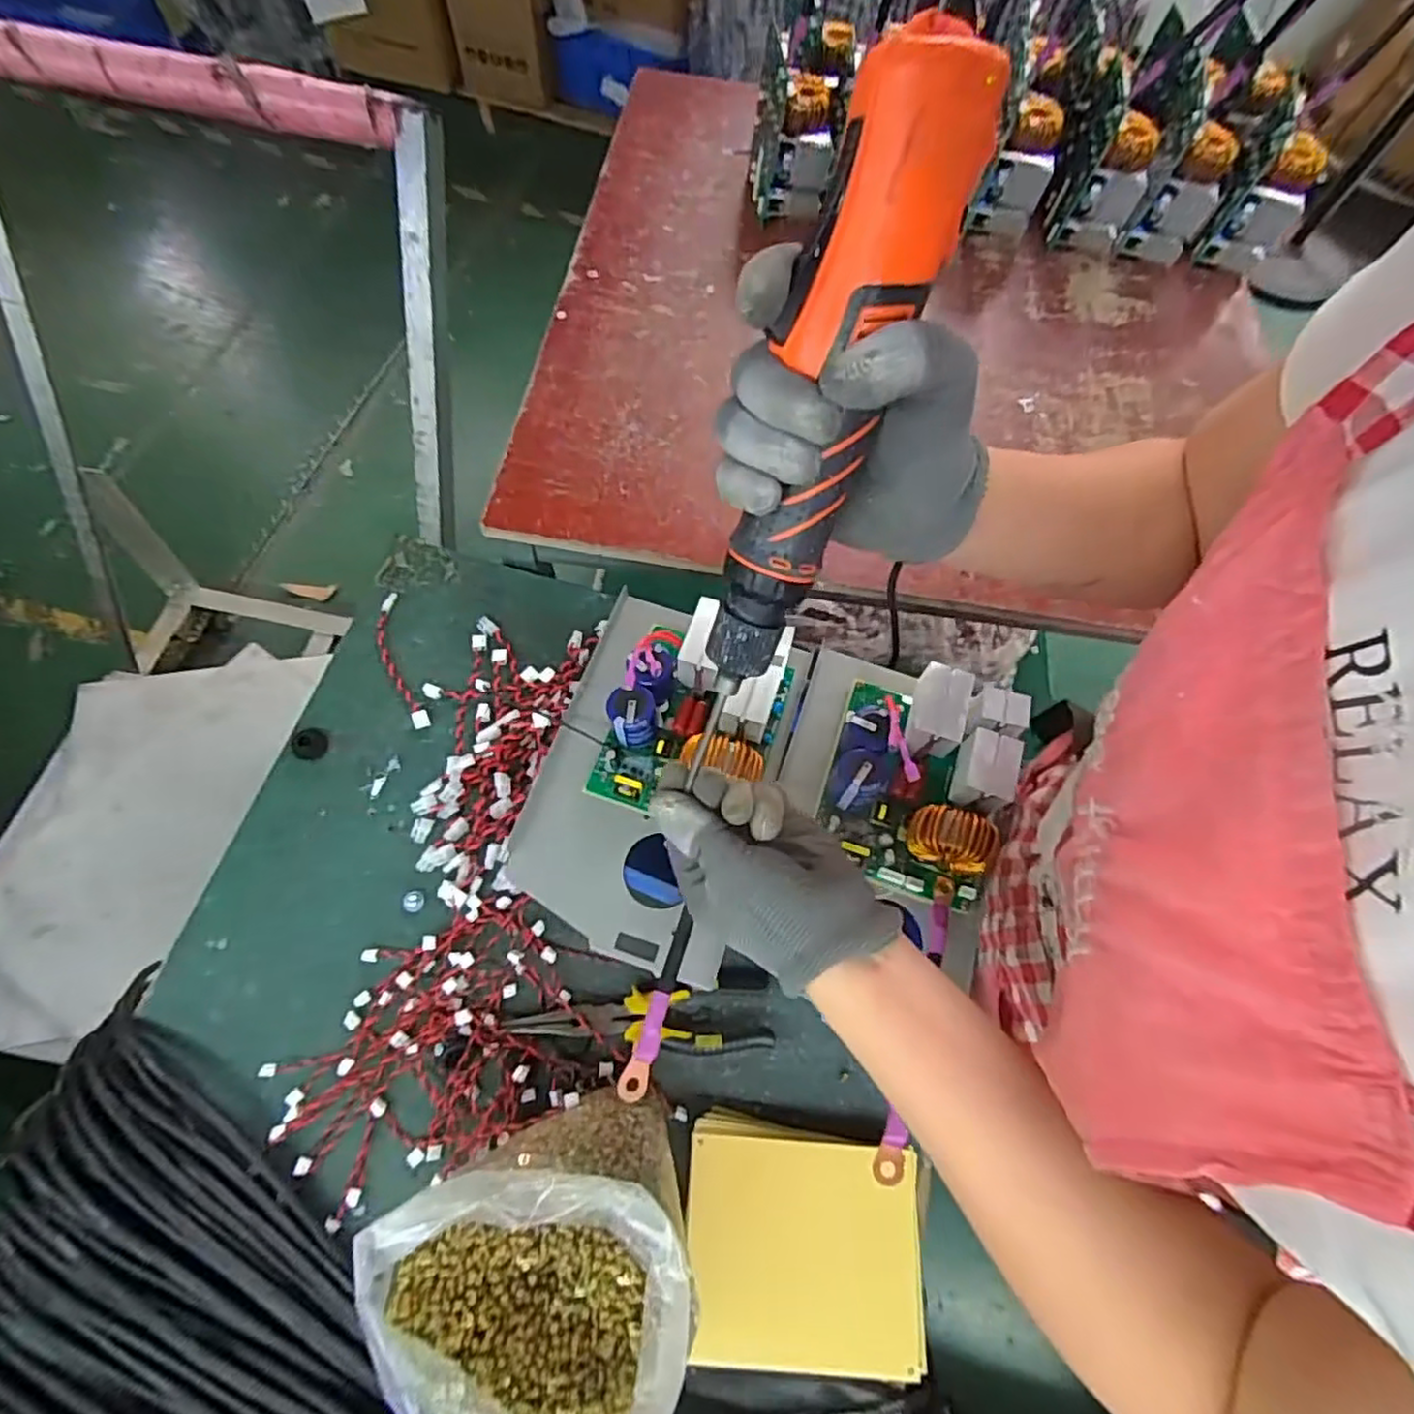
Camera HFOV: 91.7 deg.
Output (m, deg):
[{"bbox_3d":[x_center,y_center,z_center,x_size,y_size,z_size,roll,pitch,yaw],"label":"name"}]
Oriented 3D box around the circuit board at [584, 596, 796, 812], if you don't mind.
[{"bbox_3d":[-0.008,0.002,0.498,0.119,0.069,0.142,17,66,4],"label":"circuit board"}]

